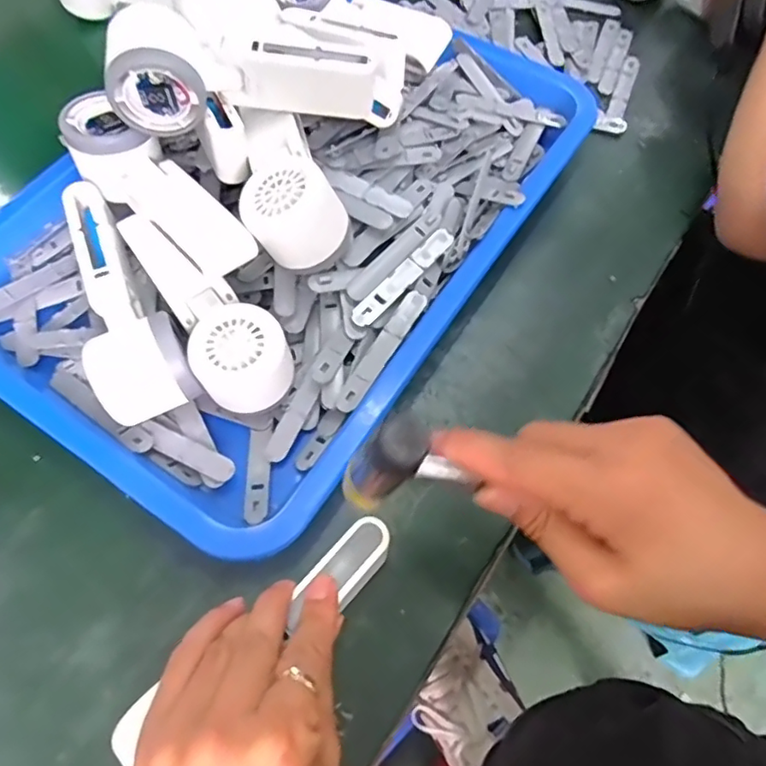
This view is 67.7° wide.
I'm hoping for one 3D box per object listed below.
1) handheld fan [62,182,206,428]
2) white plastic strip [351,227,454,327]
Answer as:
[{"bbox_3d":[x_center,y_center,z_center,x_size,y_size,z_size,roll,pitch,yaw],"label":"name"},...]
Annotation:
[{"bbox_3d":[-0.174,-0.049,0.379,0.056,0.060,0.173,-26,66,-12],"label":"handheld fan"},{"bbox_3d":[0.015,-0.073,0.389,0.015,0.007,0.094,39,70,18],"label":"white plastic strip"}]

